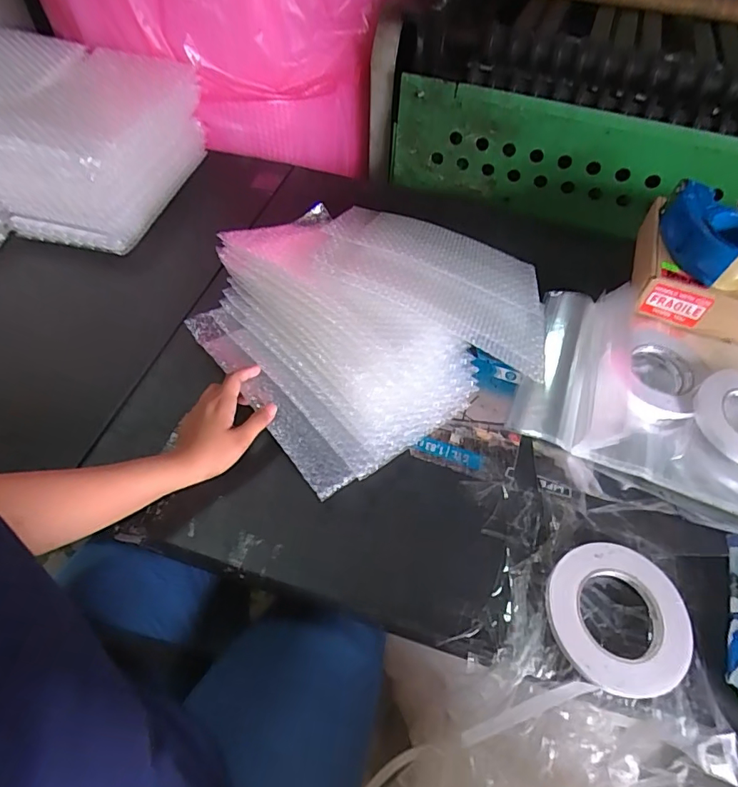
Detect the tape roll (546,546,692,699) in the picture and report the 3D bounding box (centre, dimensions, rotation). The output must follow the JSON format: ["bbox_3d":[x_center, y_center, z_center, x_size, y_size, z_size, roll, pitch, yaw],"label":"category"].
[{"bbox_3d":[0.235,0.210,0.461,0.124,0.013,0.130,1,54,-1],"label":"tape roll"}]

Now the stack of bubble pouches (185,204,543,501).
[{"bbox_3d":[0.019,-0.125,0.622,0.419,0.113,0.359,-32,61,-23],"label":"stack of bubble pouches"}]

